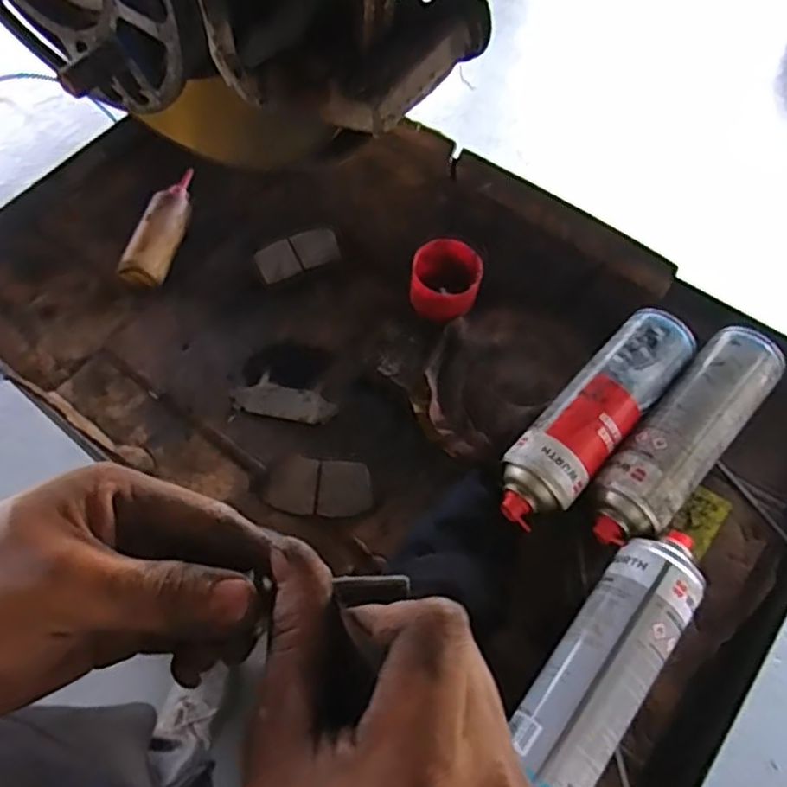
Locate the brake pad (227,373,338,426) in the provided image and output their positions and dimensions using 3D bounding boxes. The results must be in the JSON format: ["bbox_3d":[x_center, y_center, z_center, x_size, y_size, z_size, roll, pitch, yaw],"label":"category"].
[{"bbox_3d":[-0.101,0.007,0.637,0.095,0.007,0.044,3,63,3],"label":"brake pad"}]

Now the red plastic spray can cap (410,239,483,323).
[{"bbox_3d":[0.050,-0.109,0.650,0.062,0.034,0.074,14,65,9],"label":"red plastic spray can cap"}]

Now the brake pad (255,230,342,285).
[{"bbox_3d":[-0.096,-0.140,0.695,0.081,0.009,0.039,-22,65,-9],"label":"brake pad"}]

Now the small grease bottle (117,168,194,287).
[{"bbox_3d":[-0.234,-0.173,0.699,0.035,0.029,0.135,11,64,7],"label":"small grease bottle"}]

